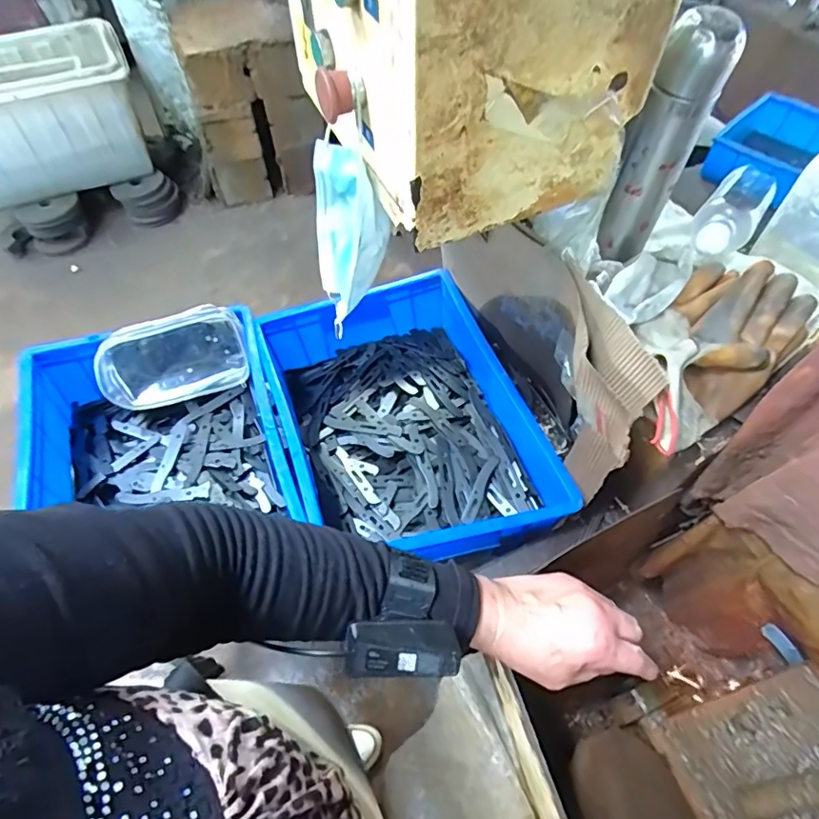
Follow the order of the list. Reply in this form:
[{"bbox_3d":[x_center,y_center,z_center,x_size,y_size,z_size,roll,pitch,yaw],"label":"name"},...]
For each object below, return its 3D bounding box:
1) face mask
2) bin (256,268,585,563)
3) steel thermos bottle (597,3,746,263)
[{"bbox_3d":[-0.057,-0.170,0.525,0.071,0.156,0.105,-9,57,-6],"label":"face mask"},{"bbox_3d":[-0.007,0.013,0.728,0.283,0.120,0.419,-18,59,-12],"label":"bin"},{"bbox_3d":[0.241,-0.254,0.522,0.056,0.216,0.055,-28,61,-17],"label":"steel thermos bottle"}]

